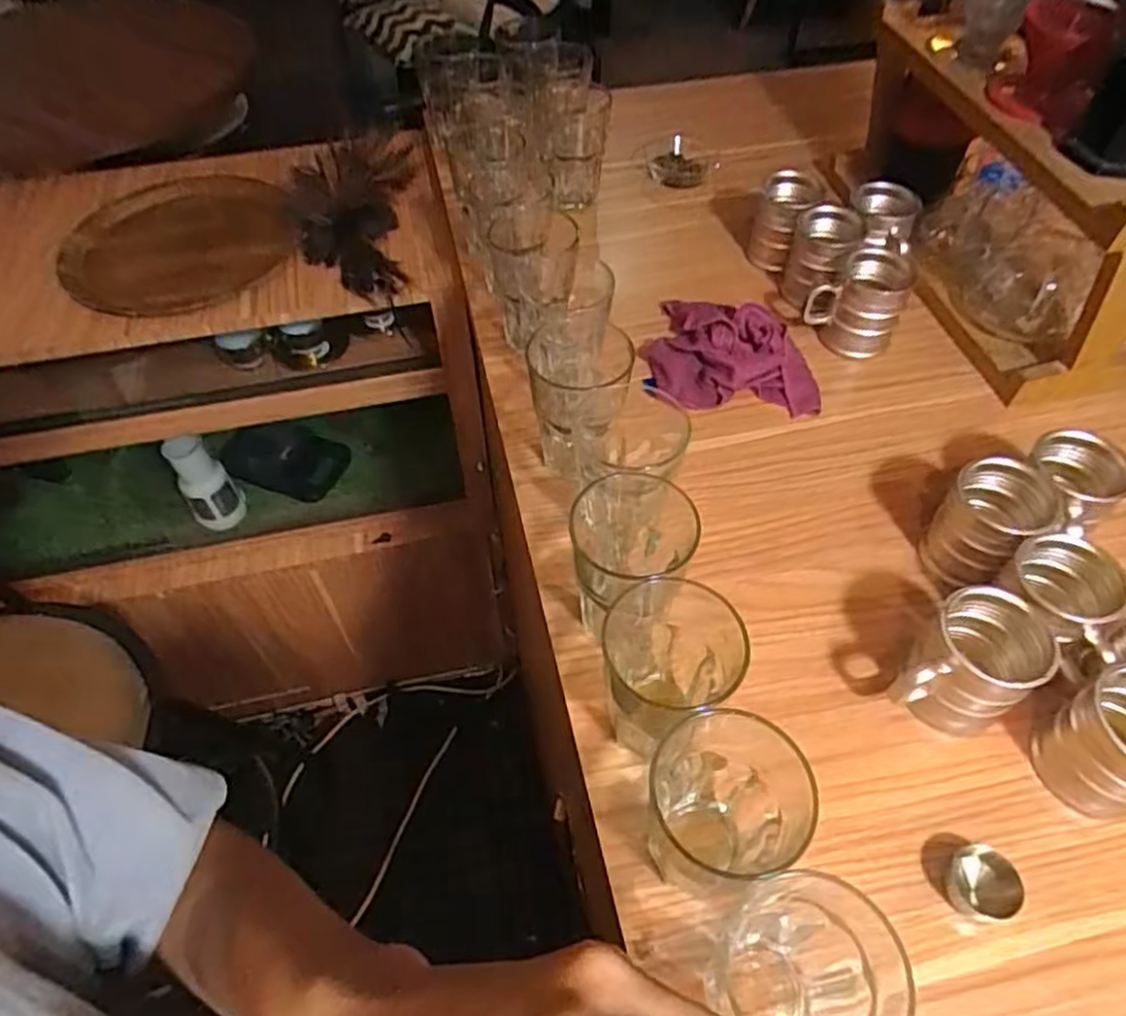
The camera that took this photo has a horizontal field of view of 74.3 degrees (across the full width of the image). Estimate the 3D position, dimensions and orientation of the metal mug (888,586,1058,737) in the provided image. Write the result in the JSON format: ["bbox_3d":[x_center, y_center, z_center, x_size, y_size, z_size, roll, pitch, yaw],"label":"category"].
[{"bbox_3d":[0.280,0.116,0.521,0.093,0.093,0.072,-35,60,-22],"label":"metal mug"}]

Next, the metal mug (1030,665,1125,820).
[{"bbox_3d":[0.373,0.156,0.492,0.076,0.088,0.072,-18,55,-12],"label":"metal mug"}]

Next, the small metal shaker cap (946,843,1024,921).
[{"bbox_3d":[0.261,0.236,0.466,0.035,0.037,0.042,-13,54,-8],"label":"small metal shaker cap"}]

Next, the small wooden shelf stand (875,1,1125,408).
[{"bbox_3d":[0.447,-0.319,0.766,0.149,0.217,0.395,-8,53,-5],"label":"small wooden shelf stand"}]

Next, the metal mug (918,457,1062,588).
[{"bbox_3d":[0.335,0.018,0.597,0.071,0.087,0.081,38,63,26],"label":"metal mug"}]

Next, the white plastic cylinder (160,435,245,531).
[{"bbox_3d":[-0.569,-0.032,1.186,0.077,0.183,0.081,-35,60,-22],"label":"white plastic cylinder"}]

